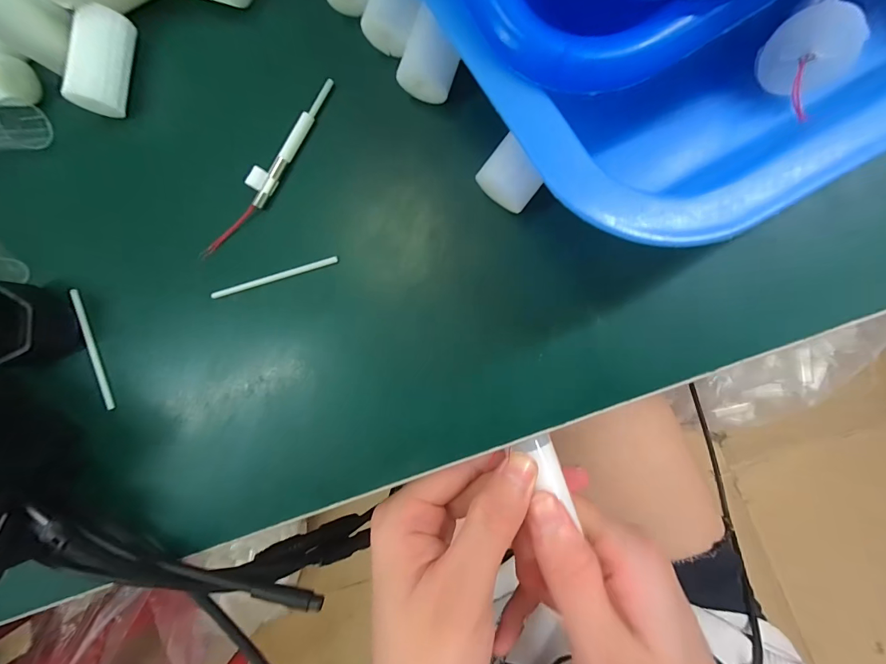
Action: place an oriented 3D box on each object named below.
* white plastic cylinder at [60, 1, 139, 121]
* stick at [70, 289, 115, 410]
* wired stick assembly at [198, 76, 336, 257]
[{"bbox_3d":[-0.154,-0.121,0.168,0.018,0.018,0.042,11,91,9],"label":"white plastic cylinder"},{"bbox_3d":[-0.167,0.008,0.179,0.004,0.005,0.060,-23,86,6],"label":"stick"},{"bbox_3d":[-0.075,-0.068,0.162,0.009,0.007,0.091,35,93,6],"label":"wired stick assembly"}]

